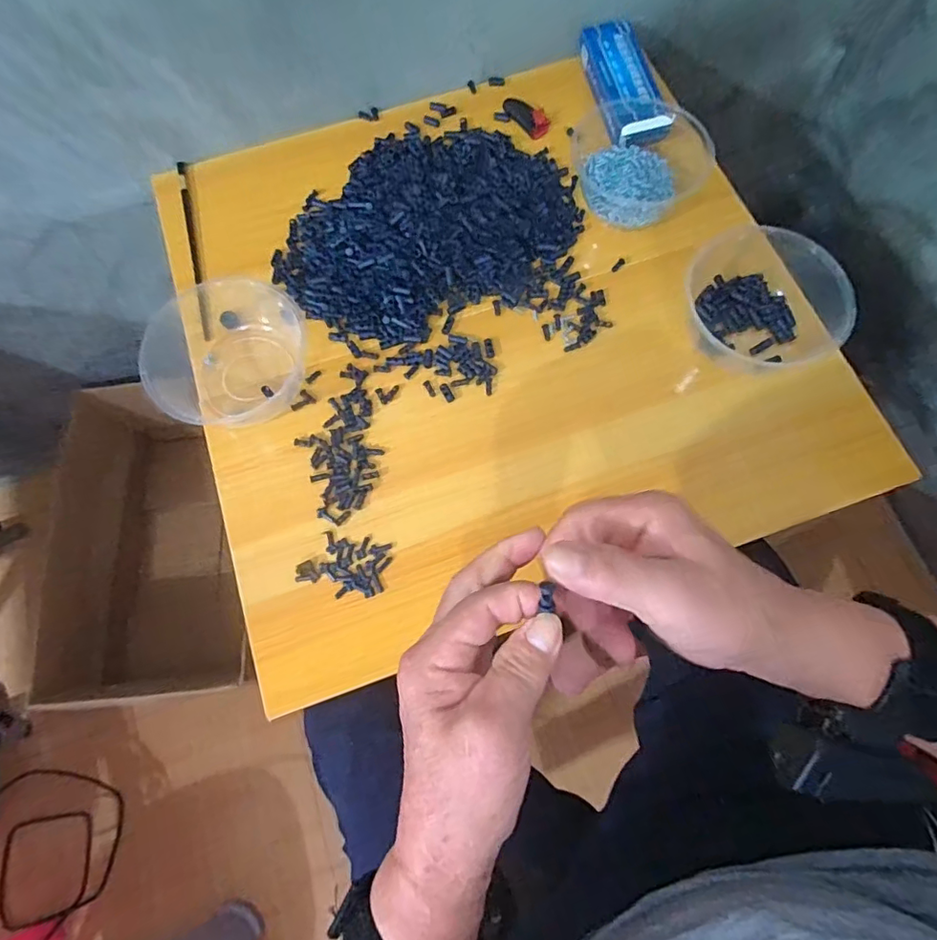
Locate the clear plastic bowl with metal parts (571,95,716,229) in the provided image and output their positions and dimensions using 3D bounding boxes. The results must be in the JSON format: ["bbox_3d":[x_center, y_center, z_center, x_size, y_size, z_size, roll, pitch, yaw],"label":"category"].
[{"bbox_3d":[0.178,-0.322,0.564,0.138,0.041,0.143,0,72,0],"label":"clear plastic bowl with metal parts"}]

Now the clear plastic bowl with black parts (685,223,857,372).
[{"bbox_3d":[0.277,-0.164,0.500,0.131,0.067,0.139,0,72,0],"label":"clear plastic bowl with black parts"}]

